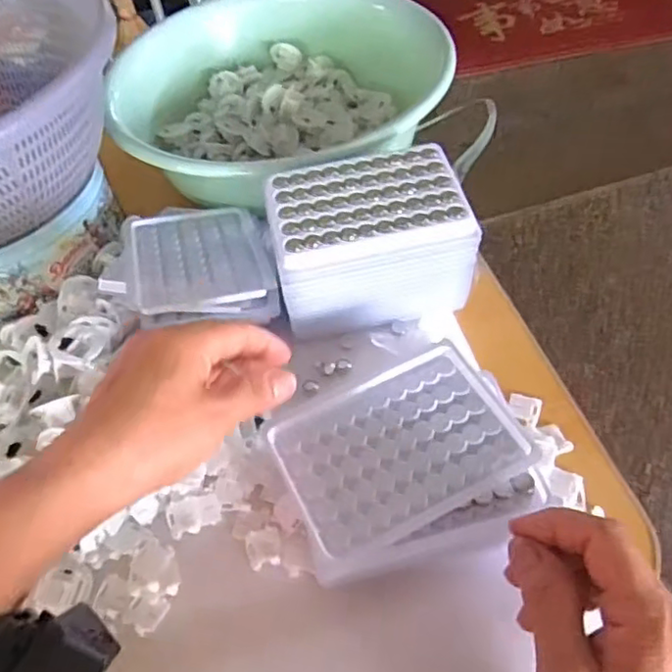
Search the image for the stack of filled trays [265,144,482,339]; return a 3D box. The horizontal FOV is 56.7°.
[{"bbox_3d":[0.019,-0.063,0.439,0.133,0.083,0.091,-15,52,-4],"label":"stack of filled trays"}]

